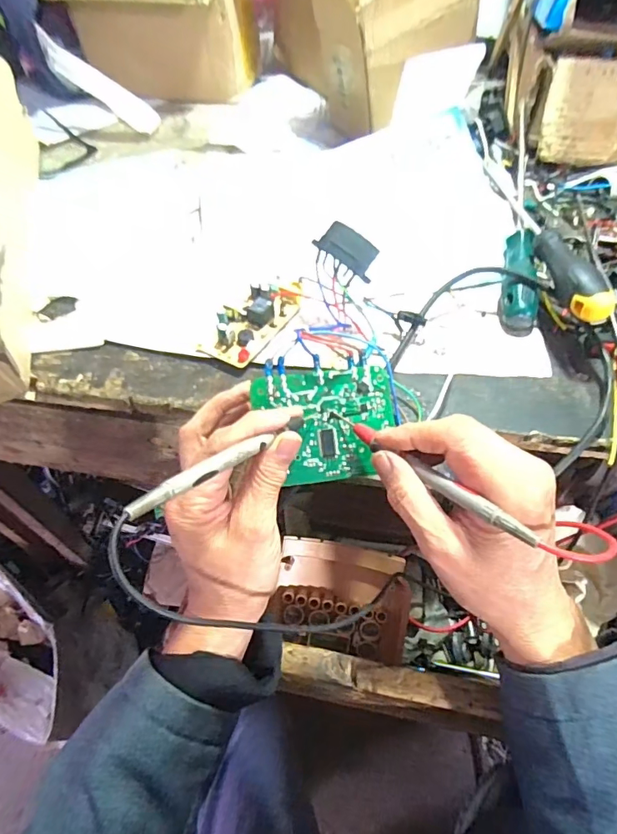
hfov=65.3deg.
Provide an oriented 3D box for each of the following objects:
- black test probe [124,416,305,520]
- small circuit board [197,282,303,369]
[{"bbox_3d":[-0.043,0.023,0.266,0.009,0.008,0.128,37,39,24],"label":"black test probe"},{"bbox_3d":[-0.045,-0.084,0.403,0.045,0.023,0.101,25,58,17],"label":"small circuit board"}]

